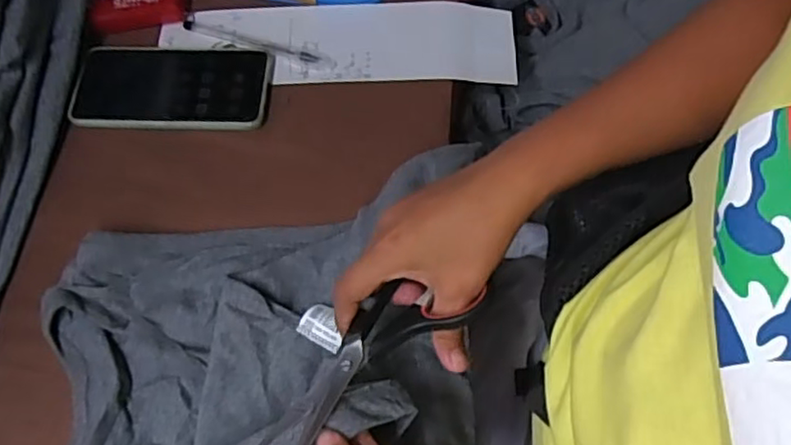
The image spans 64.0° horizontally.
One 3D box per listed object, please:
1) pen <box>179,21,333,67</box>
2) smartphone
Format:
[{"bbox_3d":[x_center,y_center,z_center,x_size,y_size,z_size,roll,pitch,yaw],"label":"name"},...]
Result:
[{"bbox_3d":[-0.124,-0.159,0.558,0.142,0.004,0.012,19,67,10],"label":"pen"},{"bbox_3d":[-0.190,-0.118,0.538,0.164,0.007,0.080,2,65,3],"label":"smartphone"}]

